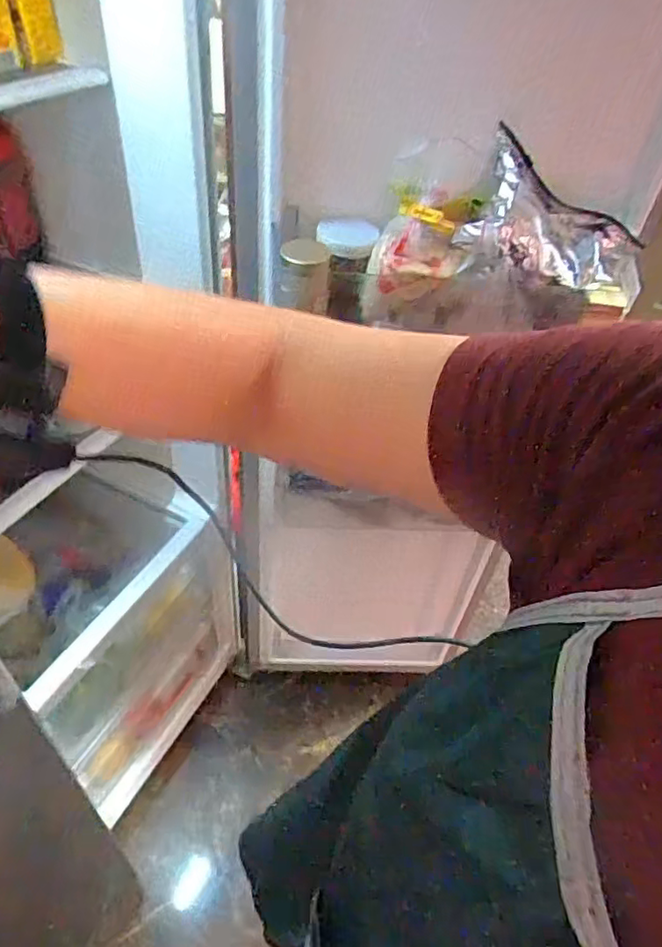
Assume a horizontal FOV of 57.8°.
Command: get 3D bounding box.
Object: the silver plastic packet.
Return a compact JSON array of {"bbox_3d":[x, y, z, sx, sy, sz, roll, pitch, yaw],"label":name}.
[{"bbox_3d":[0.261,-0.272,0.685,0.233,0.055,0.156,13,80,-22],"label":"silver plastic packet"}]

